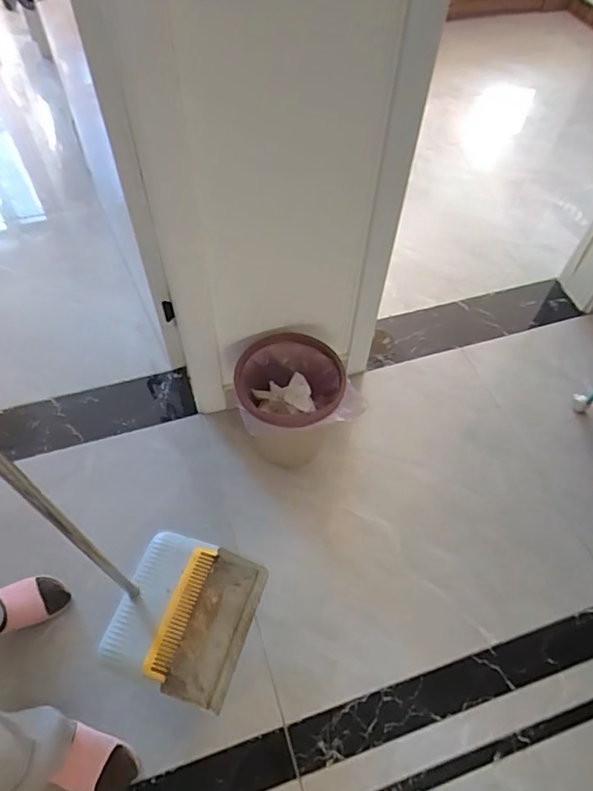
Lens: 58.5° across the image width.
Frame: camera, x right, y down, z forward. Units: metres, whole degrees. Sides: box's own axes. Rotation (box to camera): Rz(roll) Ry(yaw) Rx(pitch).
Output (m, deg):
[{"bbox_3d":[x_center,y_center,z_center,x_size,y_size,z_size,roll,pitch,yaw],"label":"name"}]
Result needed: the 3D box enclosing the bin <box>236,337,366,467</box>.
[{"bbox_3d":[-0.008,0.045,1.307,0.264,0.295,0.264,-14,57,-11],"label":"bin"}]

